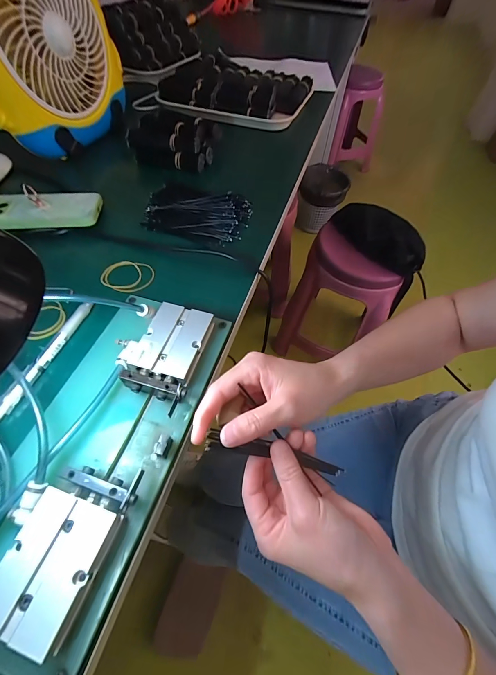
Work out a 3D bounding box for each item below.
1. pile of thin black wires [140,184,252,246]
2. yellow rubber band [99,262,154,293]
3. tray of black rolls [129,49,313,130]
[{"bbox_3d":[-0.071,-0.174,0.417,0.140,0.025,0.084,12,55,5],"label":"pile of thin black wires"},{"bbox_3d":[-0.142,-0.073,0.362,0.055,0.007,0.054,2,55,-2],"label":"yellow rubber band"},{"bbox_3d":[-0.045,-0.528,0.645,0.333,0.049,0.212,19,56,10],"label":"tray of black rolls"}]

